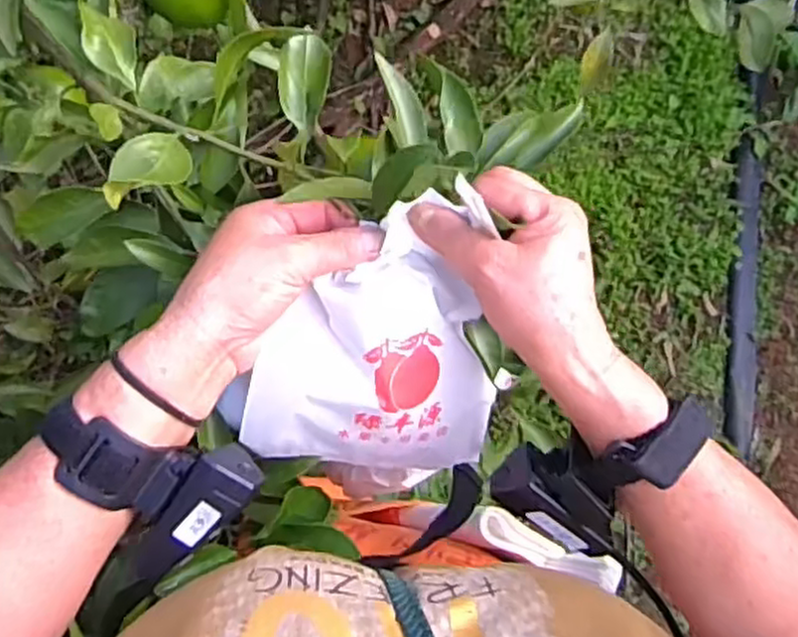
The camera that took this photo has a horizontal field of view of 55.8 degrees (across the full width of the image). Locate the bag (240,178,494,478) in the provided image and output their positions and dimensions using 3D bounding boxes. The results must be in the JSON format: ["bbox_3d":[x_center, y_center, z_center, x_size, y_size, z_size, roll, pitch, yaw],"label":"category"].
[{"bbox_3d":[-0.016,0.020,0.422,0.146,0.060,0.159,2,121,-4],"label":"bag"}]

